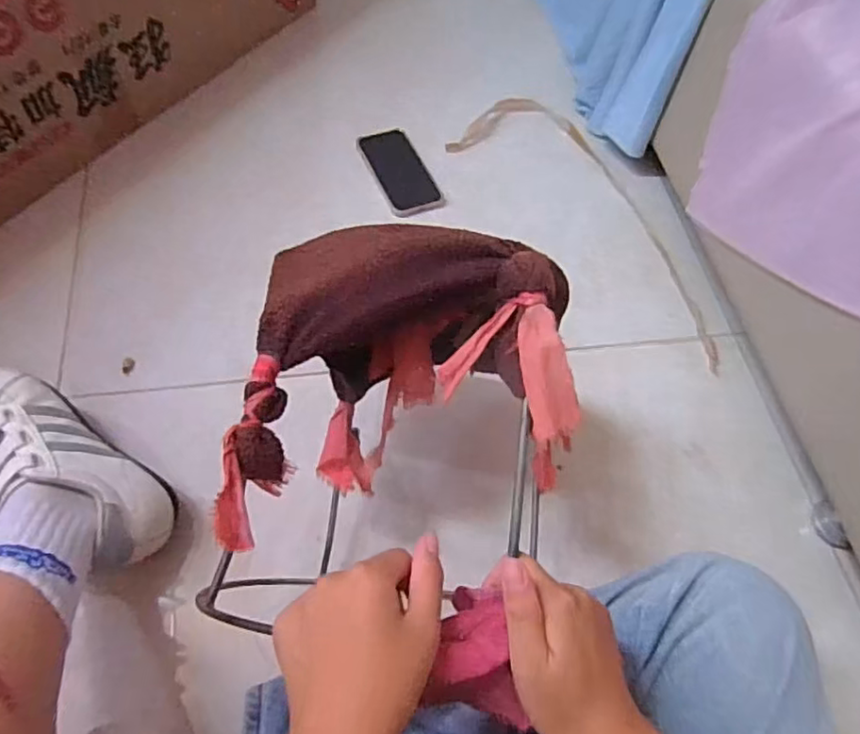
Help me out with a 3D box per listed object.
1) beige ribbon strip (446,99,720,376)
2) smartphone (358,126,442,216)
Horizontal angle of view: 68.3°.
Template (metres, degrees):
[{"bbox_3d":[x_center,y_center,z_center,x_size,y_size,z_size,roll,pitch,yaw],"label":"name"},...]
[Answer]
[{"bbox_3d":[0.251,-0.216,0.892,0.186,0.018,0.496,-40,73,-19],"label":"beige ribbon strip"},{"bbox_3d":[-0.042,-0.275,0.887,0.080,0.015,0.161,-21,60,-18],"label":"smartphone"}]

